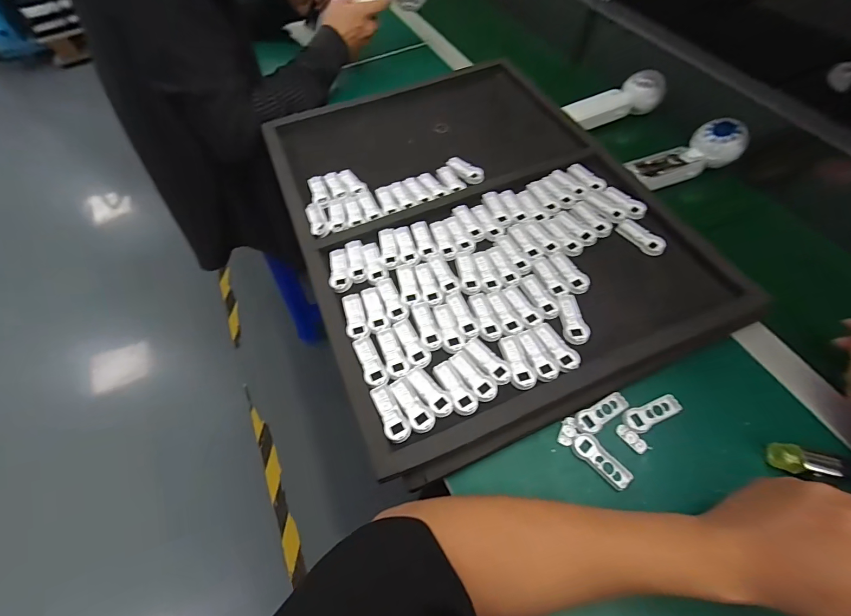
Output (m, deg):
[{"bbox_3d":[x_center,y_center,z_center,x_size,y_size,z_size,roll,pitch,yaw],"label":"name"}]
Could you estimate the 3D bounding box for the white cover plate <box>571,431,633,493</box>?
[{"bbox_3d":[0.166,0.145,0.359,0.023,0.009,0.057,-37,63,-19],"label":"white cover plate"}]

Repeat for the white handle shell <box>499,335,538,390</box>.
[{"bbox_3d":[0.092,0.053,0.377,0.024,0.006,0.058,-12,58,-5],"label":"white handle shell"}]

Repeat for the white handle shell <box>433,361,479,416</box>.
[{"bbox_3d":[0.030,0.076,0.367,0.023,0.006,0.057,-24,60,-12],"label":"white handle shell"}]

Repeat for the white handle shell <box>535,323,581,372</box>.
[{"bbox_3d":[0.134,0.040,0.388,0.023,0.007,0.057,-24,60,-12],"label":"white handle shell"}]

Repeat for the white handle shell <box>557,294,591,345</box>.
[{"bbox_3d":[0.157,0.011,0.403,0.024,0.007,0.058,-4,58,0],"label":"white handle shell"}]

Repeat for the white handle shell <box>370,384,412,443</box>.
[{"bbox_3d":[-0.034,0.100,0.359,0.023,0.005,0.056,-26,60,-13],"label":"white handle shell"}]

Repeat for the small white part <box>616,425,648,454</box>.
[{"bbox_3d":[0.201,0.128,0.370,0.013,0.008,0.030,-40,64,-20],"label":"small white part"}]

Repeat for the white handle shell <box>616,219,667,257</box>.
[{"bbox_3d":[0.259,-0.085,0.456,0.022,0.015,0.059,-32,62,-16],"label":"white handle shell"}]

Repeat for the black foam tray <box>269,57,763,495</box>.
[{"bbox_3d":[0.052,-0.133,0.503,0.433,0.043,0.569,-21,59,-10],"label":"black foam tray"}]

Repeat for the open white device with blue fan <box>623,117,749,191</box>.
[{"bbox_3d":[0.365,-0.218,0.536,0.157,0.055,0.062,-17,59,-8],"label":"open white device with blue fan"}]

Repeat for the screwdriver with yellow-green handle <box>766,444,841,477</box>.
[{"bbox_3d":[0.341,0.138,0.339,0.051,0.018,0.020,15,60,12],"label":"screwdriver with yellow-green handle"}]

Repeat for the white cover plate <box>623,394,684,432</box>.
[{"bbox_3d":[0.227,0.106,0.378,0.056,0.011,0.022,-17,59,-8],"label":"white cover plate"}]

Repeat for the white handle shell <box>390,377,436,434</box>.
[{"bbox_3d":[-0.012,0.092,0.362,0.023,0.004,0.056,-28,61,-14],"label":"white handle shell"}]

